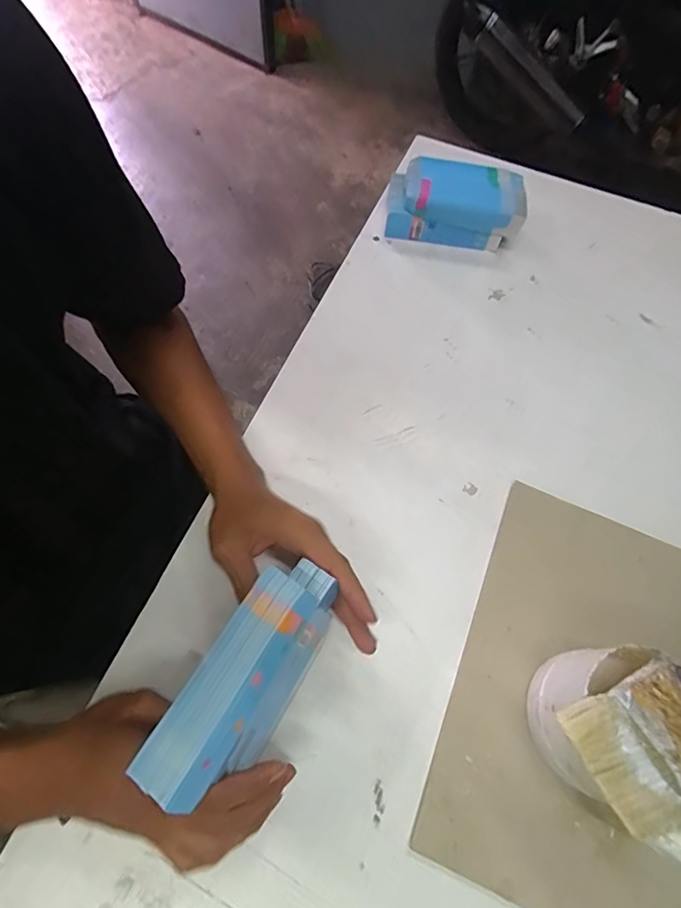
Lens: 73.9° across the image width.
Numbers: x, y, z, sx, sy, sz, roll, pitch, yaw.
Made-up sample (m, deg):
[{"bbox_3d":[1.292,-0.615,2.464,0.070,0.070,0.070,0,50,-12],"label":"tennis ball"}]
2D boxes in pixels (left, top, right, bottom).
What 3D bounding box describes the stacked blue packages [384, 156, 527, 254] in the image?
[{"bbox_3d":[0.144,-0.317,0.581,0.161,0.064,0.088,9,64,1],"label":"stacked blue packages"}]

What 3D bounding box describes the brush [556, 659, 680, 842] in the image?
[{"bbox_3d":[0.246,0.160,0.290,0.200,0.015,0.074,-21,67,-13],"label":"brush"}]

